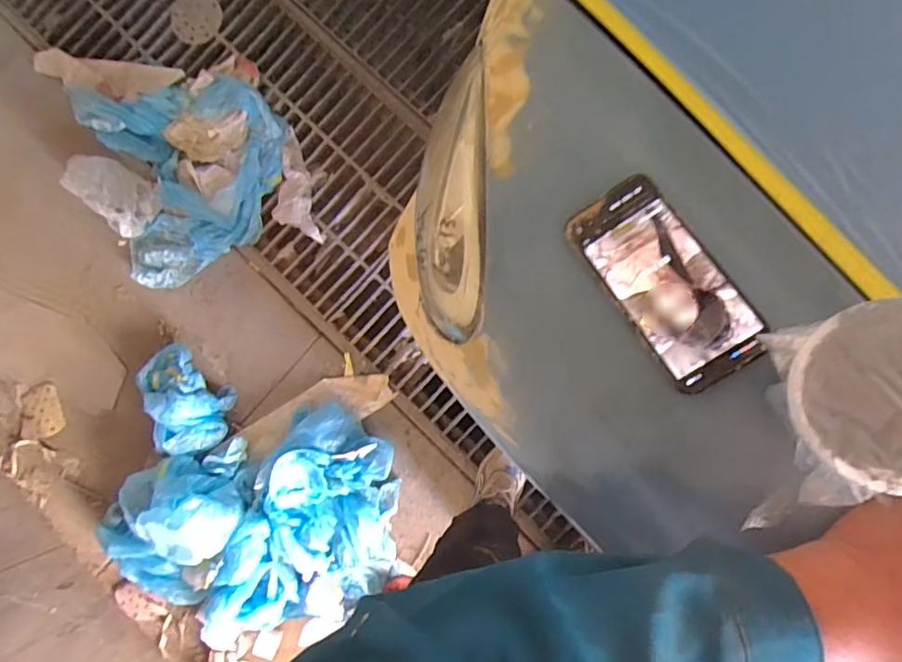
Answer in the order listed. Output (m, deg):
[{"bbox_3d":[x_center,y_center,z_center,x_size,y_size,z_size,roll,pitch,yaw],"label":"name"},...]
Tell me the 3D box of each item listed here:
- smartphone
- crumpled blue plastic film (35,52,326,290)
[{"bbox_3d":[0.158,-0.038,0.398,0.072,0.004,0.160,-34,74,8],"label":"smartphone"},{"bbox_3d":[-0.729,-0.501,1.397,0.608,0.161,0.689,-18,85,5],"label":"crumpled blue plastic film"}]

